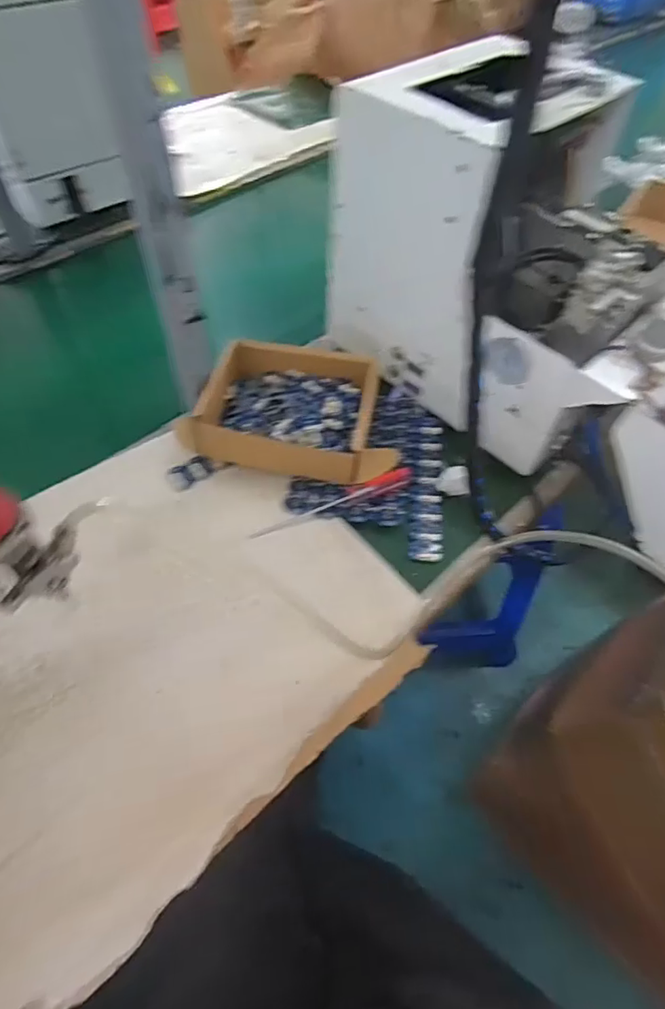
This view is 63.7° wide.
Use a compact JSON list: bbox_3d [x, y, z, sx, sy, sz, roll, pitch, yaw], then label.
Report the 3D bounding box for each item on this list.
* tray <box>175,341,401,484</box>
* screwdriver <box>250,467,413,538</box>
[{"bbox_3d":[-0.042,-0.102,0.568,0.225,0.053,0.152,8,56,4],"label":"tray"},{"bbox_3d":[0.007,-0.002,0.514,0.171,0.014,0.018,-23,59,-17],"label":"screwdriver"}]

